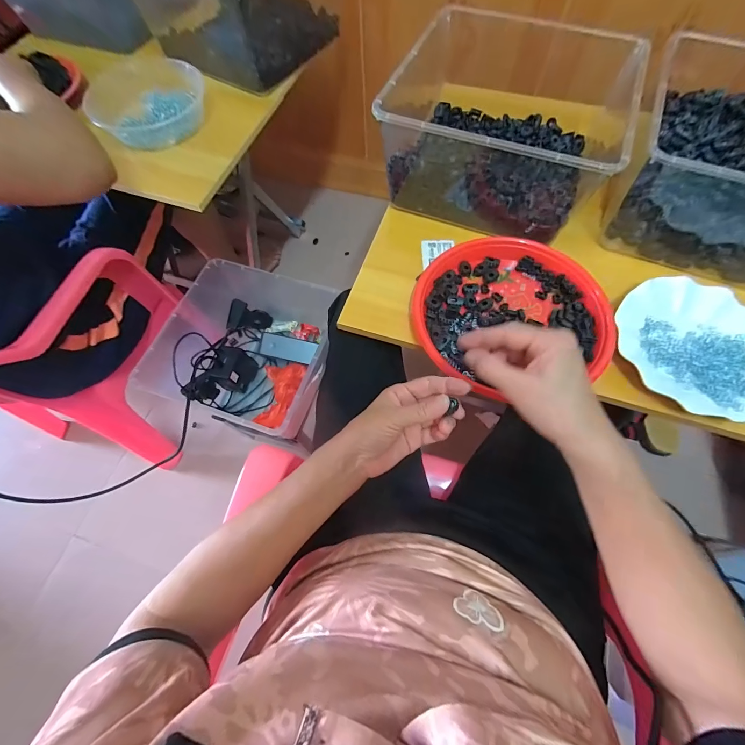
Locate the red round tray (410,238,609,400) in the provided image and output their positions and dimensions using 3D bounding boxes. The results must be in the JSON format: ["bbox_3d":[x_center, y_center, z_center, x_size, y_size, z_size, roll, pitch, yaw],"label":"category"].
[{"bbox_3d":[0.168,-0.083,0.450,0.234,0.027,0.229,-1,66,2],"label":"red round tray"}]

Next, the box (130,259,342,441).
[{"bbox_3d":[-0.233,-0.049,0.707,0.303,0.148,0.327,18,68,9],"label":"box"}]

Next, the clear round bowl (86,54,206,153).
[{"bbox_3d":[-0.392,-0.461,0.588,0.171,0.064,0.165,-1,66,2],"label":"clear round bowl"}]

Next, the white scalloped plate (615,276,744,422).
[{"bbox_3d":[0.390,-0.032,0.420,0.179,0.024,0.175,-1,66,2],"label":"white scalloped plate"}]

